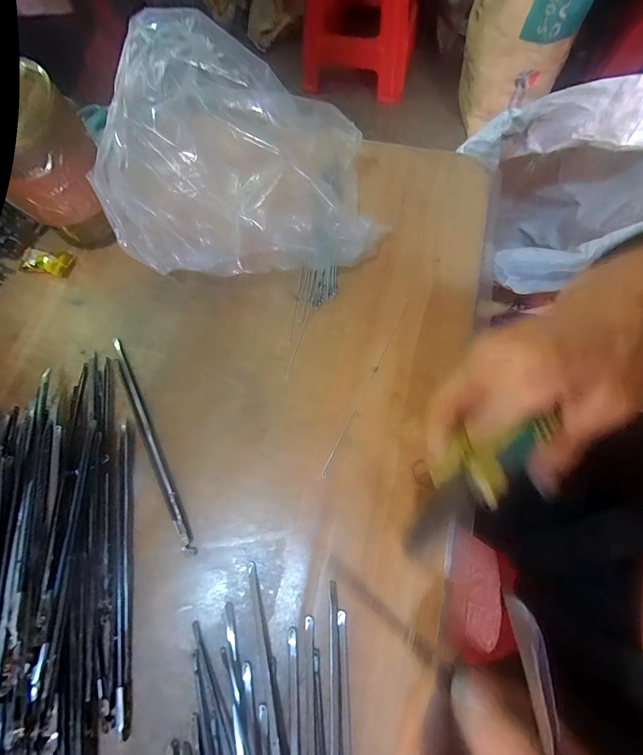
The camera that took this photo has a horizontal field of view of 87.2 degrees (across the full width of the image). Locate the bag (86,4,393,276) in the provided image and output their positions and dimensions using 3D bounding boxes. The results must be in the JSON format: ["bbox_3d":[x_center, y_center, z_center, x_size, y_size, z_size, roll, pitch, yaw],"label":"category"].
[{"bbox_3d":[-0.059,-0.160,0.270,0.214,0.132,0.128,-13,69,-3],"label":"bag"}]

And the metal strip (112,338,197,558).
[{"bbox_3d":[-0.135,0.046,0.264,0.010,0.005,0.186,-27,70,-8],"label":"metal strip"}]

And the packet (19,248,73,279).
[{"bbox_3d":[-0.262,-0.110,0.319,0.044,0.016,0.022,7,69,5],"label":"packet"}]

